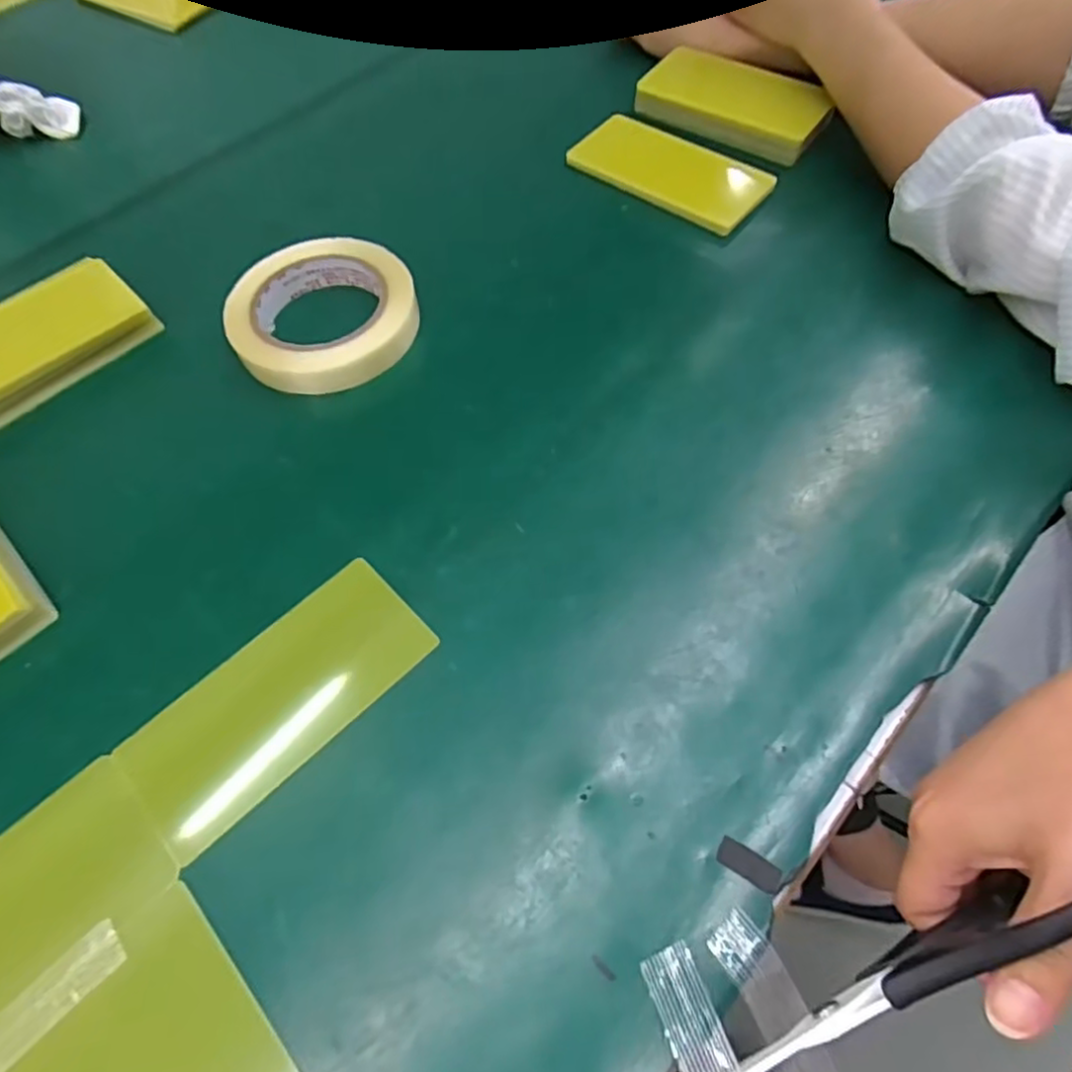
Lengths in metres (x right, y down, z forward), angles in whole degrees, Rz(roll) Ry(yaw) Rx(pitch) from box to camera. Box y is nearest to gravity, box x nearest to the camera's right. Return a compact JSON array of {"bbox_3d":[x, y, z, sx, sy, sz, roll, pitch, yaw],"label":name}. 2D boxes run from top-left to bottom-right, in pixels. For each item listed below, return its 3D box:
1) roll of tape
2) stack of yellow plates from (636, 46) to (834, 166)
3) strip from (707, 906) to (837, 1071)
[{"bbox_3d":[-0.134,-0.142,0.415,0.111,0.024,0.105,-1,62,1],"label":"roll of tape"},{"bbox_3d":[0.147,-0.326,0.491,0.134,0.018,0.058,33,68,17],"label":"stack of yellow plates"},{"bbox_3d":[0.094,0.184,0.248,0.020,0.014,0.084,-28,88,-11],"label":"strip"}]

